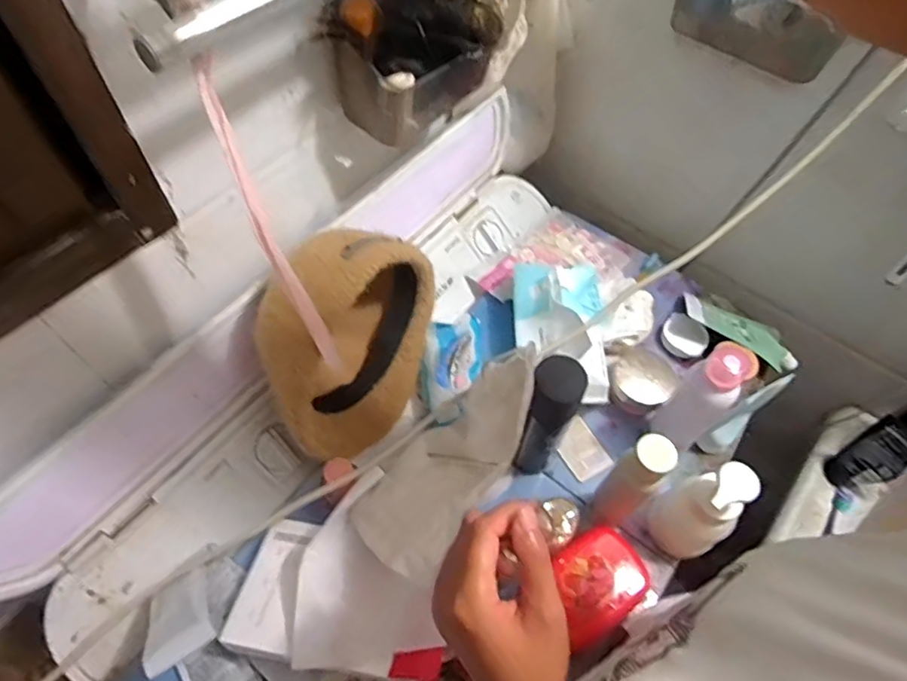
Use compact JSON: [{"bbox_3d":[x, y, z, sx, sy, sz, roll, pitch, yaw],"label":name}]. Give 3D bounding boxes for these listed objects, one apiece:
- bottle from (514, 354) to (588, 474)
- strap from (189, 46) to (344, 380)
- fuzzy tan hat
[{"bbox_3d":[0.097,0.088,0.607,0.049,0.201,0.050,12,58,6],"label":"bottle"},{"bbox_3d":[-0.131,-0.069,0.448,0.025,0.279,0.058,-31,63,-20],"label":"strap"},{"bbox_3d":[-0.105,-0.005,0.633,0.119,0.217,0.221,39,64,21],"label":"fuzzy tan hat"}]

